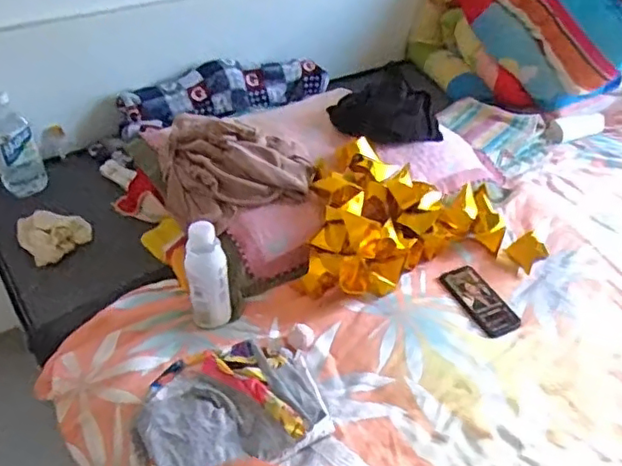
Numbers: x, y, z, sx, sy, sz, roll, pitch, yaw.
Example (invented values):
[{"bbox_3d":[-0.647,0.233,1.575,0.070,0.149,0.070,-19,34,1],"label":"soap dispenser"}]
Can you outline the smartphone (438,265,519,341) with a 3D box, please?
[{"bbox_3d":[0.303,0.122,1.090,0.075,0.011,0.152,-16,48,-23],"label":"smartphone"}]

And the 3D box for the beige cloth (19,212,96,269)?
[{"bbox_3d":[-0.504,-0.002,1.188,0.130,0.056,0.093,-30,54,-33],"label":"beige cloth"}]

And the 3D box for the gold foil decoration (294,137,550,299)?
[{"bbox_3d":[0.205,-0.035,1.143,0.465,0.134,0.256,-5,44,-12],"label":"gold foil decoration"}]

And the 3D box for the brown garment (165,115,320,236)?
[{"bbox_3d":[-0.133,-0.109,1.109,0.271,0.125,0.196,-3,42,-10],"label":"brown garment"}]

